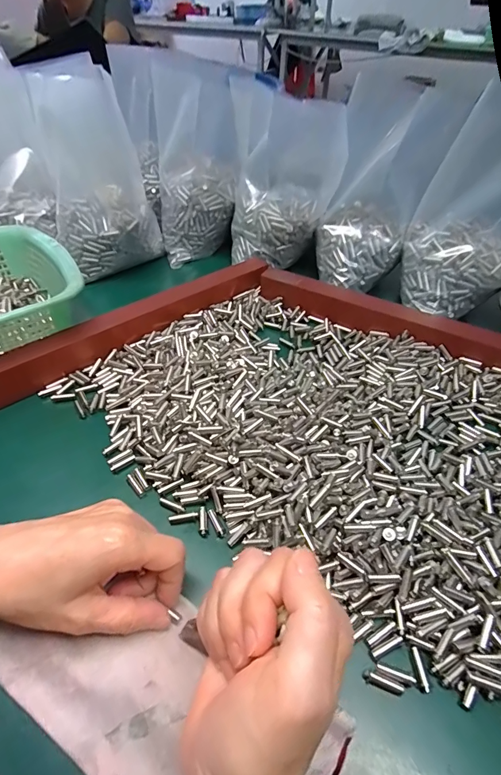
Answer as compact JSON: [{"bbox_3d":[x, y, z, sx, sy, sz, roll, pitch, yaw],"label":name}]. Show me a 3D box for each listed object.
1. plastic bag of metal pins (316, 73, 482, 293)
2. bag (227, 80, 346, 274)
[{"bbox_3d":[0.142,-0.228,0.444,0.111,0.187,0.102,-11,49,-11],"label":"plastic bag of metal pins"},{"bbox_3d":[0.040,-0.251,0.475,0.134,0.165,0.066,10,48,7],"label":"bag"}]

